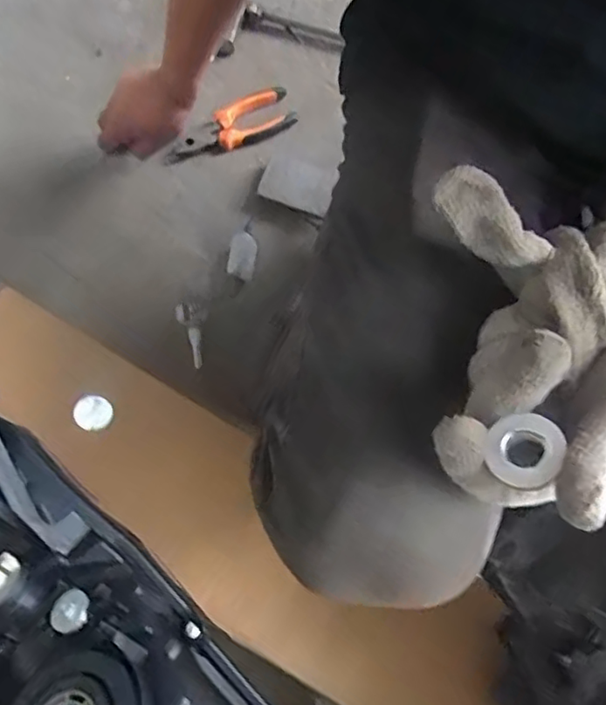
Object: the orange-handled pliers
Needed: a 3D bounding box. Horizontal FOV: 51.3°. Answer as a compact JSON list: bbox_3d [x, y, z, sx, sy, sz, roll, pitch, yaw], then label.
[{"bbox_3d":[-0.087,-0.269,0.777,0.169,0.027,0.056,-31,80,-6],"label":"orange-handled pliers"}]

